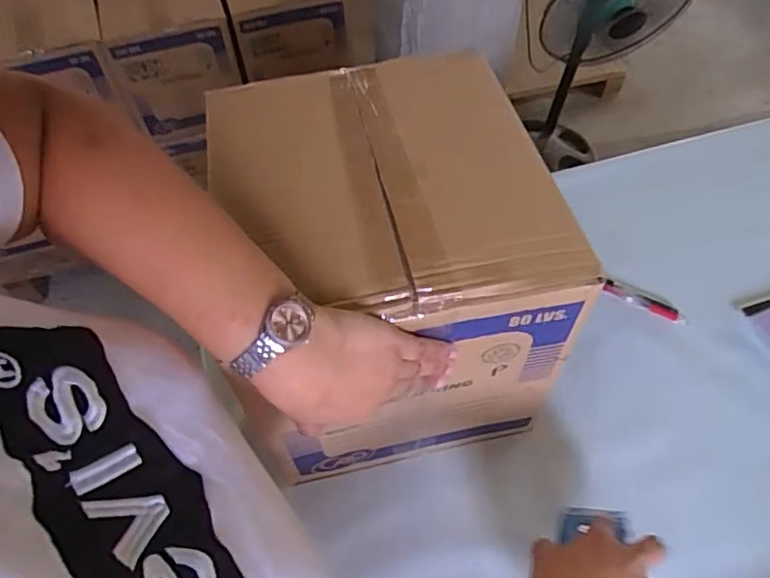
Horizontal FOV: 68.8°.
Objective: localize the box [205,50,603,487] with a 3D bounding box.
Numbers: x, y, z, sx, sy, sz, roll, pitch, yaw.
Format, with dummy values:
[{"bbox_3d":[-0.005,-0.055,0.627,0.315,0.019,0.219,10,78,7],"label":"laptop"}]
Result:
[{"bbox_3d":[0.003,-0.014,0.587,0.262,0.310,0.294,-11,54,-6],"label":"box"}]

